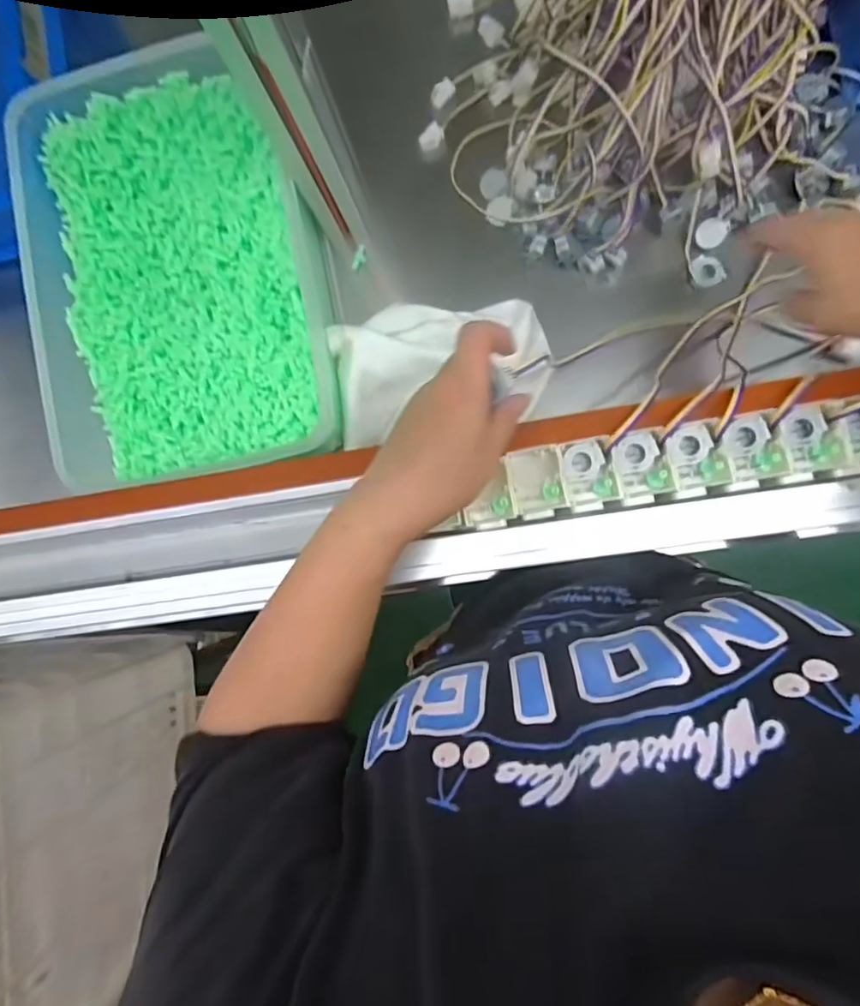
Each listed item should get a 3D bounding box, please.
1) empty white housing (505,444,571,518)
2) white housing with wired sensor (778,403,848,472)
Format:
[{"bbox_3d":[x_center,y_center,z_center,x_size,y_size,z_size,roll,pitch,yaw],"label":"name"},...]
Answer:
[{"bbox_3d":[0.074,-0.014,0.377,0.035,0.018,0.047,-14,86,6],"label":"empty white housing"},{"bbox_3d":[0.246,-0.042,0.362,0.035,0.033,0.043,-11,86,7],"label":"white housing with wired sensor"}]

